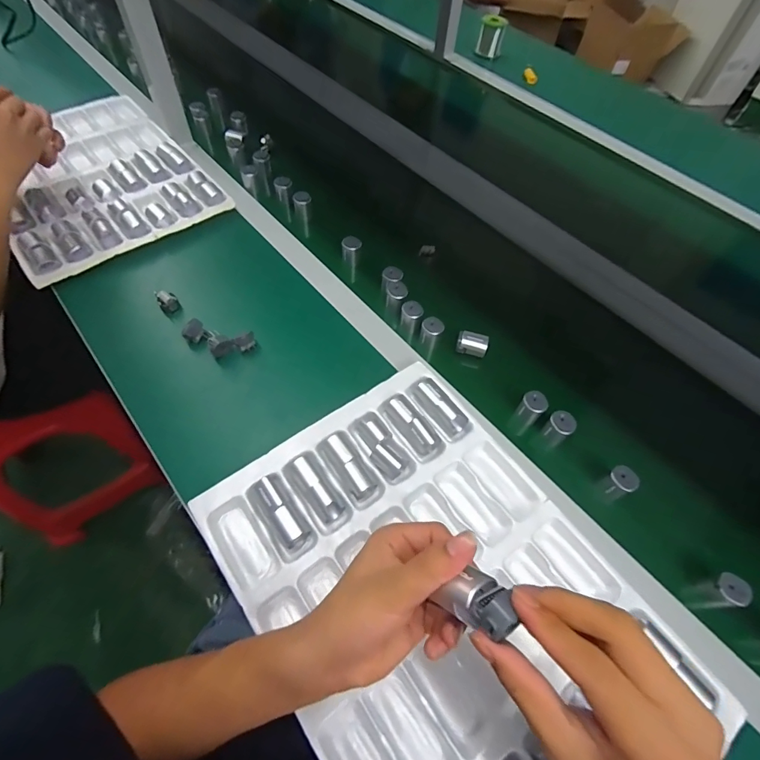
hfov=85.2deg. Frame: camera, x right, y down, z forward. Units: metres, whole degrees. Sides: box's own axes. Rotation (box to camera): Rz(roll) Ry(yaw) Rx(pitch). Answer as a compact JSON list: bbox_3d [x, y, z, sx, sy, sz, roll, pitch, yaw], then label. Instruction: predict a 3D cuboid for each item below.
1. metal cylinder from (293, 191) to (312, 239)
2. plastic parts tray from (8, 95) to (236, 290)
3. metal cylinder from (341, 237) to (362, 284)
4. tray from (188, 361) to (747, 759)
[{"bbox_3d":[-0.130,-0.287,0.721,0.027,0.081,0.028,-10,67,-6],"label":"metal cylinder"},{"bbox_3d":[-0.491,-0.356,0.712,0.304,0.024,0.427,-33,66,-22],"label":"plastic parts tray"},{"bbox_3d":[-0.047,-0.197,0.670,0.024,0.079,0.026,38,70,14],"label":"metal cylinder"},{"bbox_3d":[0.065,0.211,0.405,0.322,0.033,0.450,-31,66,-20],"label":"tray"}]

